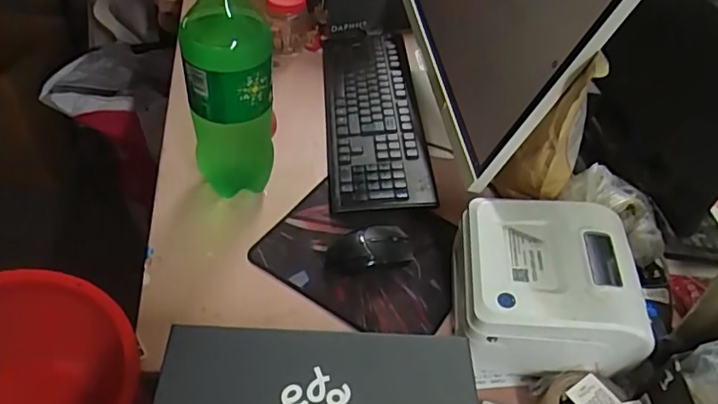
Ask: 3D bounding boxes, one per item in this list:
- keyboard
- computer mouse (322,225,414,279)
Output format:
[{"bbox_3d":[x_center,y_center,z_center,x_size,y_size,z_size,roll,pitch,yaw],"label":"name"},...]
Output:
[{"bbox_3d":[0.024,-0.147,0.942,0.153,0.032,0.438,0,47,-6],"label":"keyboard"},{"bbox_3d":[0.015,0.064,0.755,0.116,0.032,0.060,-12,49,-16],"label":"computer mouse"}]

